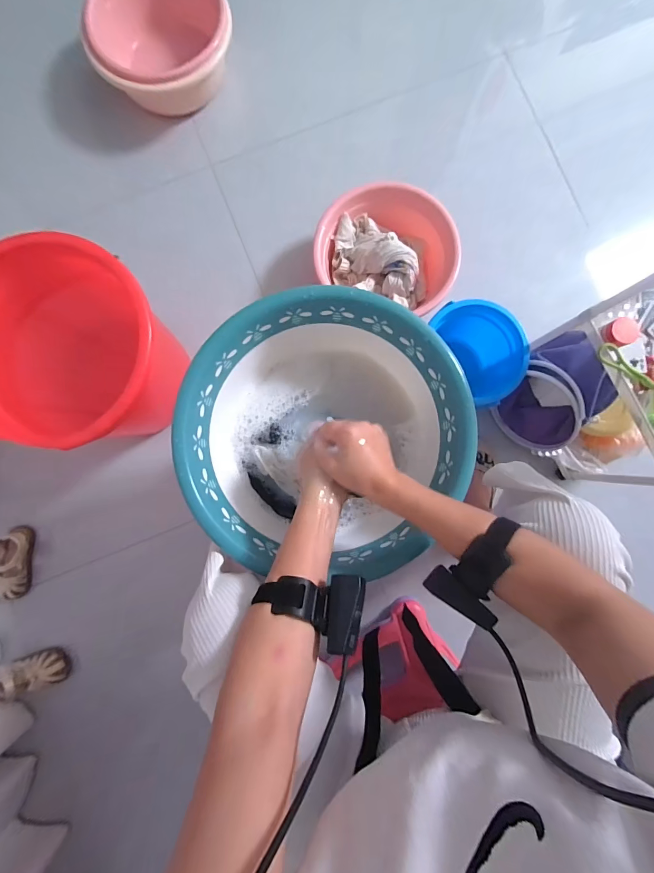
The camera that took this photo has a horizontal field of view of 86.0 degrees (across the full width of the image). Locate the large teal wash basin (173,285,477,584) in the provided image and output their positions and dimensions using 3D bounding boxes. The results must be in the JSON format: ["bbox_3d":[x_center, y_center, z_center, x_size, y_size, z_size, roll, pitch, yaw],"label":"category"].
[{"bbox_3d":[-0.002,-0.016,0.499,0.362,0.128,0.331,3,87,0],"label":"large teal wash basin"}]

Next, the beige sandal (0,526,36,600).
[{"bbox_3d":[-0.692,0.281,0.782,0.057,0.060,0.146,-1,87,0],"label":"beige sandal"}]

